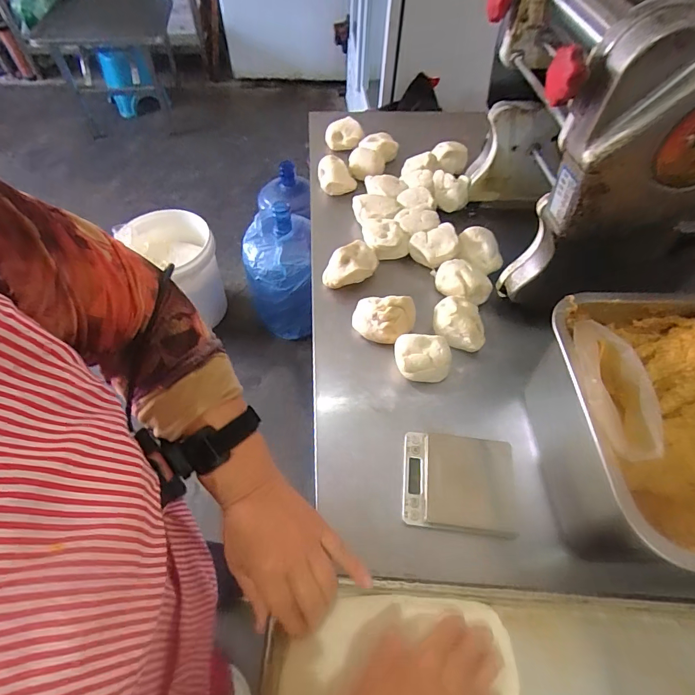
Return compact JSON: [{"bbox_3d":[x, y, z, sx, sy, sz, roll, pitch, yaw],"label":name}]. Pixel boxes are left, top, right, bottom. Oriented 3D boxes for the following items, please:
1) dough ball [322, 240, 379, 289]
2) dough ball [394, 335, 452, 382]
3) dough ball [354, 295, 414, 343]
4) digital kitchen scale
[{"bbox_3d":[0.008,-0.120,0.628,0.086,0.053,0.056,-37,65,-23],"label":"dough ball"},{"bbox_3d":[0.099,0.016,0.537,0.071,0.050,0.052,1,57,-1],"label":"dough ball"},{"bbox_3d":[0.051,-0.043,0.574,0.080,0.051,0.071,18,58,9],"label":"dough ball"},{"bbox_3d":[0.127,0.154,0.461,0.124,0.016,0.106,5,57,6],"label":"digital kitchen scale"}]

